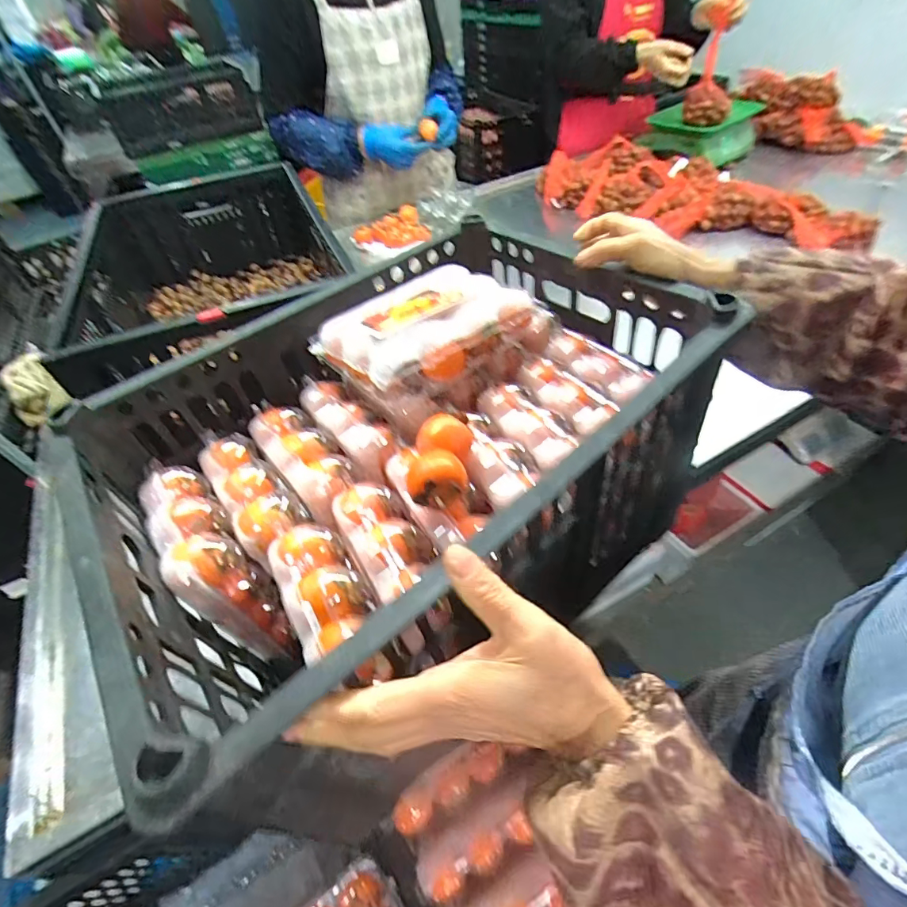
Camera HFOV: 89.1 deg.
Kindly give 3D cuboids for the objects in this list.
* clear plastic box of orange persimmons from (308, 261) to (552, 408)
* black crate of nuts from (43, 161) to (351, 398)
[{"bbox_3d":[-0.019,-0.120,0.455,0.197,0.068,0.148,-37,55,-24],"label":"clear plastic box of orange persimmons"},{"bbox_3d":[-0.416,-0.305,0.831,0.382,0.199,0.599,-22,50,-14],"label":"black crate of nuts"}]

